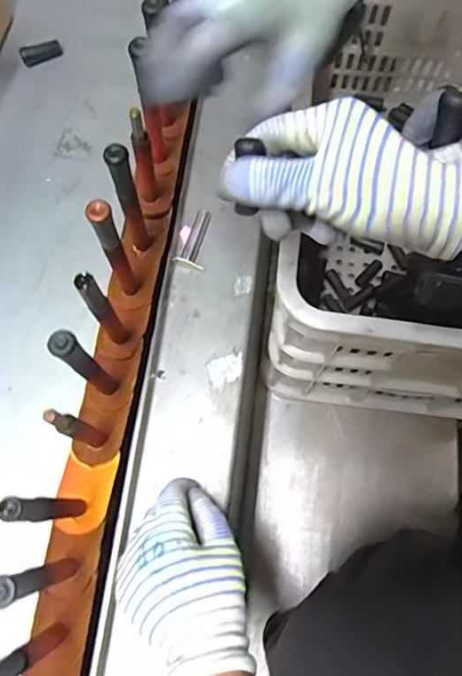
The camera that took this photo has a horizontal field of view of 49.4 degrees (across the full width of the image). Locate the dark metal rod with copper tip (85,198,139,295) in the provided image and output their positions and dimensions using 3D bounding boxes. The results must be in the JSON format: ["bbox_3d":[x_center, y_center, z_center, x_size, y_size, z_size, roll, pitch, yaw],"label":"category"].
[{"bbox_3d":[-0.099,-0.069,0.452,0.019,0.161,0.017,-30,72,-9],"label":"dark metal rod with copper tip"}]

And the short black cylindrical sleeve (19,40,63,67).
[{"bbox_3d":[-0.240,-0.361,0.634,0.052,0.020,0.018,-15,71,-4],"label":"short black cylindrical sleeve"}]

